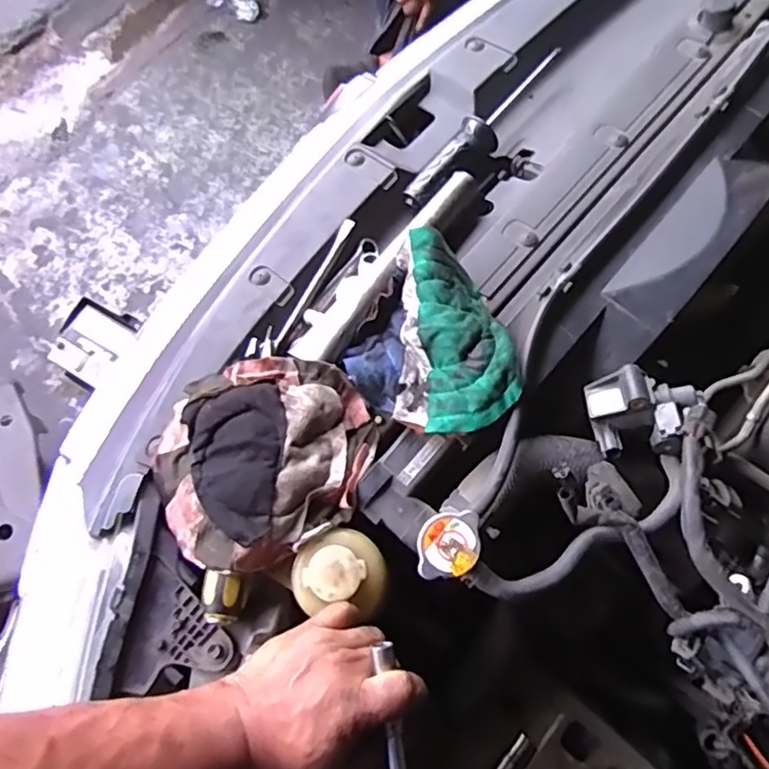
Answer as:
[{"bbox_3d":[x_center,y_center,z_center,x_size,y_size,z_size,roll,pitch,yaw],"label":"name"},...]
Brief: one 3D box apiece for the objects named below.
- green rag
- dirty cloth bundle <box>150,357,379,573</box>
[{"bbox_3d":[0.055,-0.043,0.516,0.111,0.040,0.176,4,70,2],"label":"green rag"},{"bbox_3d":[-0.097,0.057,0.500,0.177,0.036,0.153,-30,72,-9],"label":"dirty cloth bundle"}]

